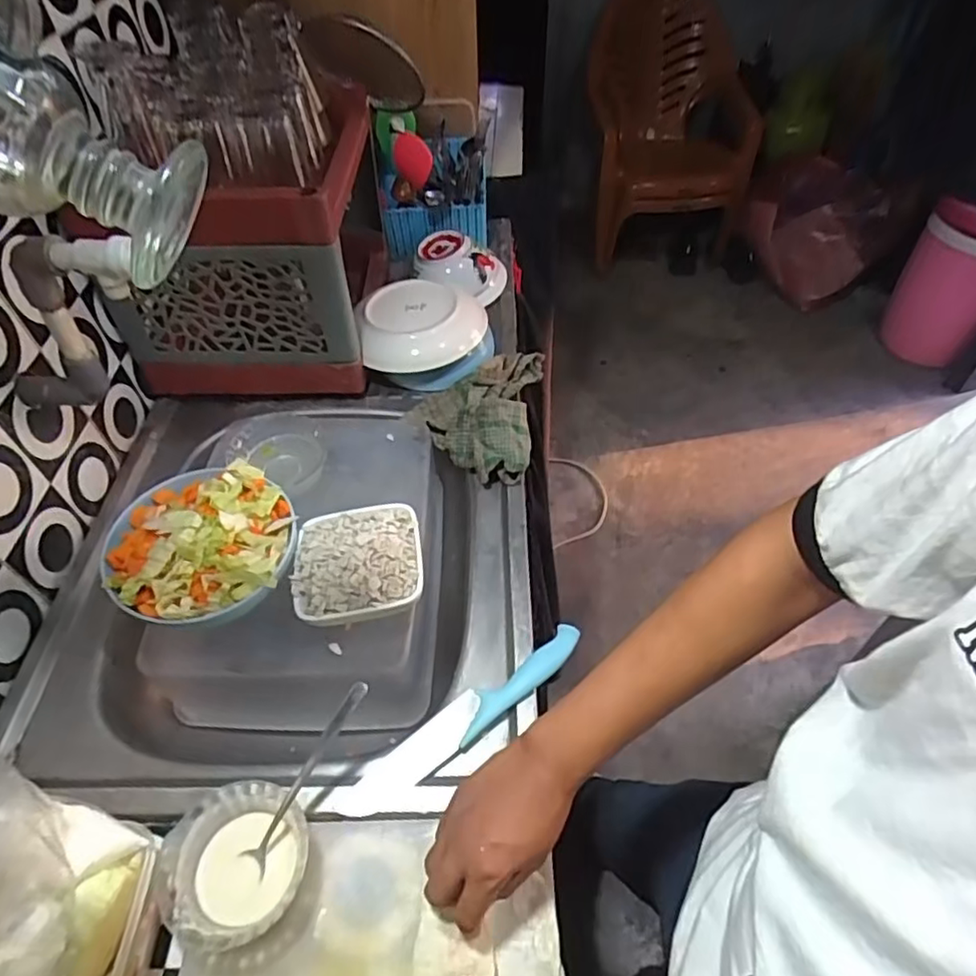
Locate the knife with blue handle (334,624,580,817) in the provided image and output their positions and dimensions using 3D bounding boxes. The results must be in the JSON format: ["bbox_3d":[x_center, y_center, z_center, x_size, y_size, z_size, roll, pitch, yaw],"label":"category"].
[{"bbox_3d":[-0.019,0.208,0.574,0.254,0.027,0.042,-30,55,-22],"label":"knife with blue handle"}]

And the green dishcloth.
[{"bbox_3d":[-0.020,-0.107,0.803,0.158,0.049,0.206,7,50,7],"label":"green dishcloth"}]

